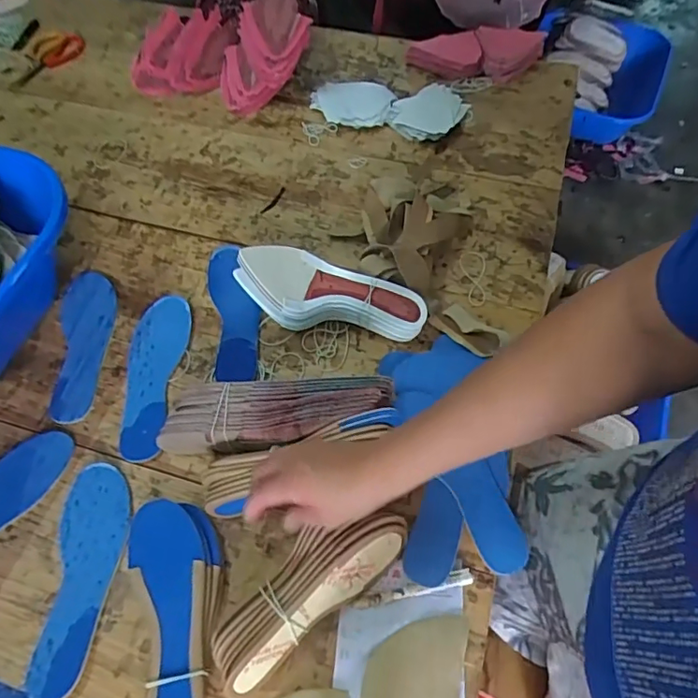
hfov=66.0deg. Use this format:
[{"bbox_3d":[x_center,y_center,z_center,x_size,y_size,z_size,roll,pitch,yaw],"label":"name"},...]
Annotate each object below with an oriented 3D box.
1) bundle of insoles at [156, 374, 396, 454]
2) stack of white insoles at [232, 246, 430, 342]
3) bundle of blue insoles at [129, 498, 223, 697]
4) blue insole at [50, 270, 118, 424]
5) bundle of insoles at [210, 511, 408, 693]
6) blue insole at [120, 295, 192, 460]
[{"bbox_3d":[-0.082,0.077,0.627,0.260,0.089,0.071,-2,59,1],"label":"bundle of insoles"},{"bbox_3d":[-0.022,-0.072,0.695,0.243,0.100,0.082,13,59,-10],"label":"stack of white insoles"},{"bbox_3d":[-0.175,0.275,0.547,0.087,0.029,0.235,-9,60,-3],"label":"bundle of blue insoles"},{"bbox_3d":[-0.362,-0.012,0.738,0.073,0.004,0.236,-10,60,-4],"label":"blue insole"},{"bbox_3d":[-0.037,0.235,0.535,0.216,0.058,0.069,-34,64,-19],"label":"bundle of insoles"},{"bbox_3d":[-0.258,0.031,0.705,0.076,0.012,0.228,1,59,2],"label":"blue insole"}]

